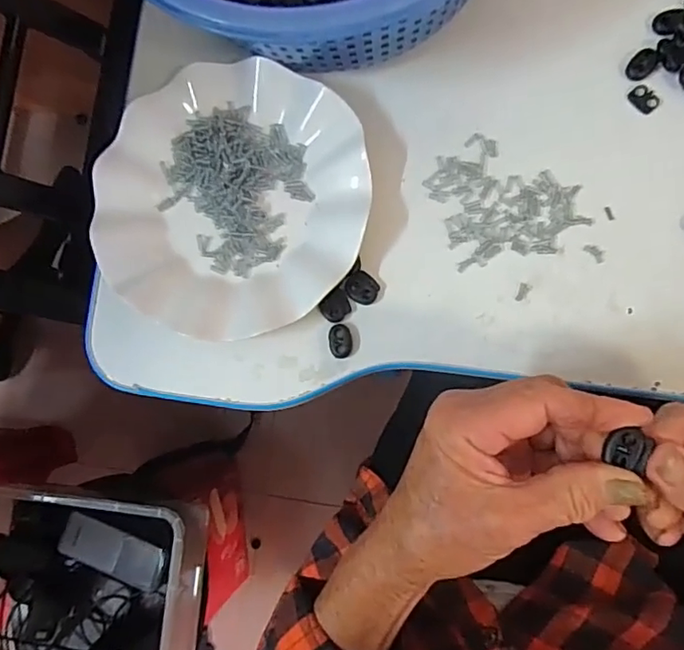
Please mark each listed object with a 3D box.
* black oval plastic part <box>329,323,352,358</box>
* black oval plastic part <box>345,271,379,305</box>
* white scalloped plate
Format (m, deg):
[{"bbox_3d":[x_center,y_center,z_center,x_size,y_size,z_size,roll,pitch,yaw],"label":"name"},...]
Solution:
[{"bbox_3d":[-0.001,0.010,0.357,0.015,0.004,0.022,-1,86,8],"label":"black oval plastic part"},{"bbox_3d":[0.013,-0.024,0.359,0.022,0.006,0.018,37,91,9],"label":"black oval plastic part"},{"bbox_3d":[-0.074,-0.084,0.367,0.182,0.023,0.177,-1,86,8],"label":"white scalloped plate"}]

